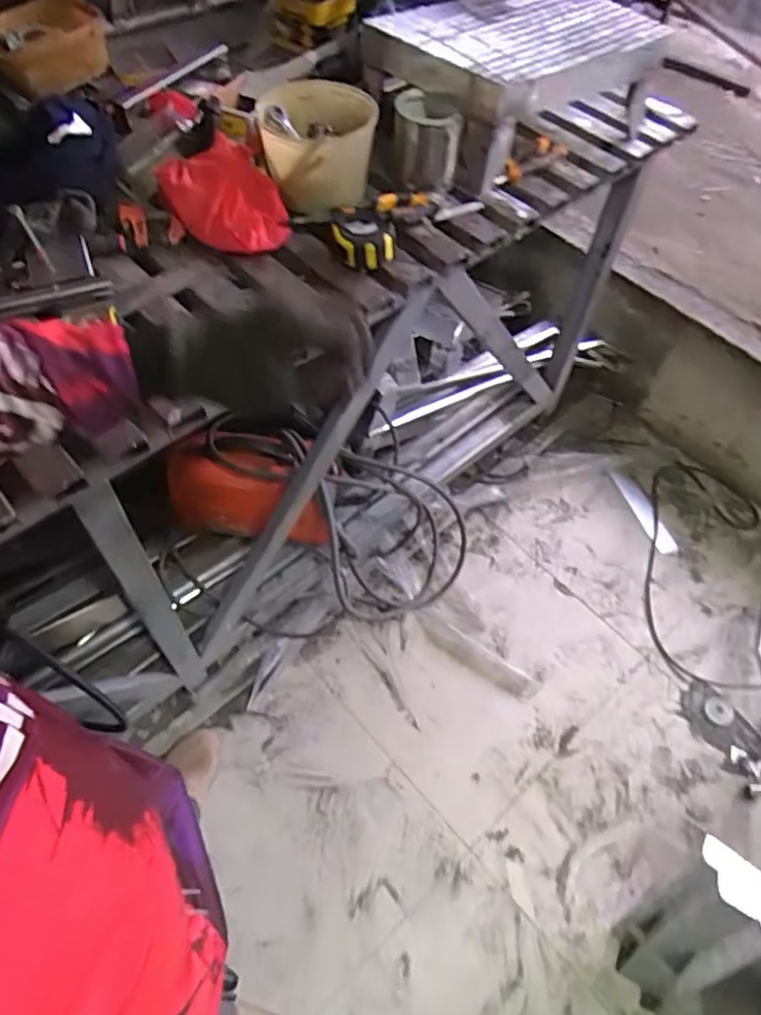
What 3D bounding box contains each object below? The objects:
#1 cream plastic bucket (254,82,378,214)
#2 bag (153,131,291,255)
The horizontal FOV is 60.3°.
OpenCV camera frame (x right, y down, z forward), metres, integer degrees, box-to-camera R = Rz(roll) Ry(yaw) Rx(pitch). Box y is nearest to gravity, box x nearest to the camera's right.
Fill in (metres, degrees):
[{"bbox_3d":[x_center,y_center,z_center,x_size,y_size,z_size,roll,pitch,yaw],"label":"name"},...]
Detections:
[{"bbox_3d":[-0.091,-0.525,0.949,0.155,0.107,0.175,-7,57,-8],"label":"cream plastic bucket"},{"bbox_3d":[-0.209,-0.428,0.912,0.144,0.070,0.164,-34,64,-23],"label":"bag"}]

